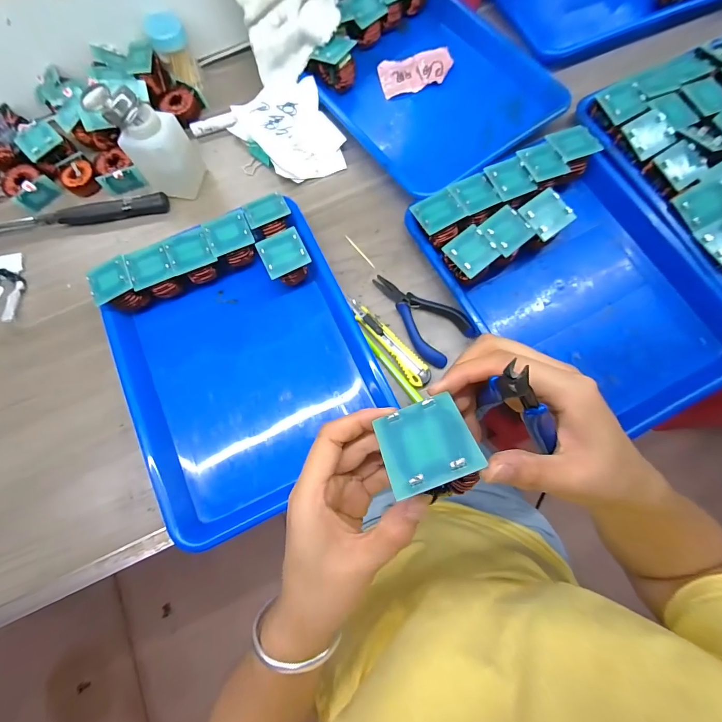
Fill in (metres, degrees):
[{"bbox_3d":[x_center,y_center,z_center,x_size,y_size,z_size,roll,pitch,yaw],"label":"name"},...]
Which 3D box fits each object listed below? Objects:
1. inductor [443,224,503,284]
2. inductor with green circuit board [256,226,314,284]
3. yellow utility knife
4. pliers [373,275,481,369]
[{"bbox_3d":[0.116,-0.108,0.377,0.046,0.047,0.048,-40,78,-8],"label":"inductor"},{"bbox_3d":[-0.081,-0.109,0.389,0.046,0.050,0.047,-26,77,-4],"label":"inductor with green circuit board"},{"bbox_3d":[0.029,-0.025,0.386,0.023,0.011,0.130,-38,78,-7],"label":"yellow utility knife"},{"bbox_3d":[0.070,-0.057,0.386,0.061,0.023,0.126,-32,77,-6],"label":"pliers"}]

